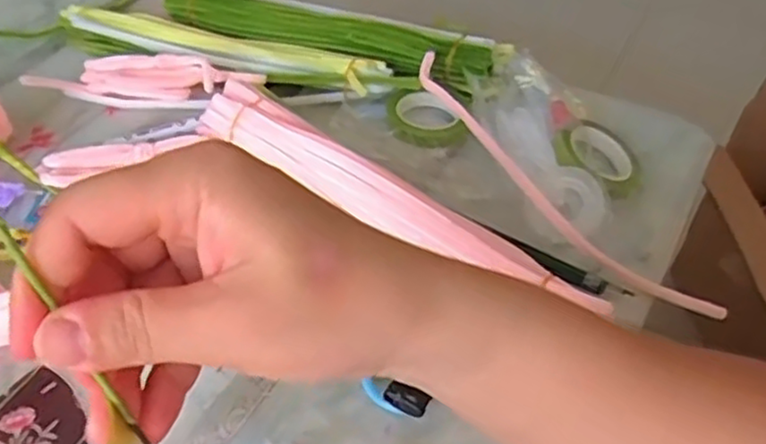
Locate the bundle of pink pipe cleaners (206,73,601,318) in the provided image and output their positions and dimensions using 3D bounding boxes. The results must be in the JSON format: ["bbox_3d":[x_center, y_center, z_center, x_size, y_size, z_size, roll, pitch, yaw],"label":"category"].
[{"bbox_3d":[-0.009,-0.023,0.432,0.292,0.030,0.038,31,55,26],"label":"bundle of pink pipe cleaners"}]

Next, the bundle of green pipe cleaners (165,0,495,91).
[{"bbox_3d":[-0.056,-0.159,0.571,0.292,0.029,0.043,20,50,18],"label":"bundle of green pipe cleaners"}]

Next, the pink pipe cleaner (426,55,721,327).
[{"bbox_3d":[0.108,-0.025,0.467,0.048,0.011,0.269,-27,64,-40],"label":"pink pipe cleaner"}]

